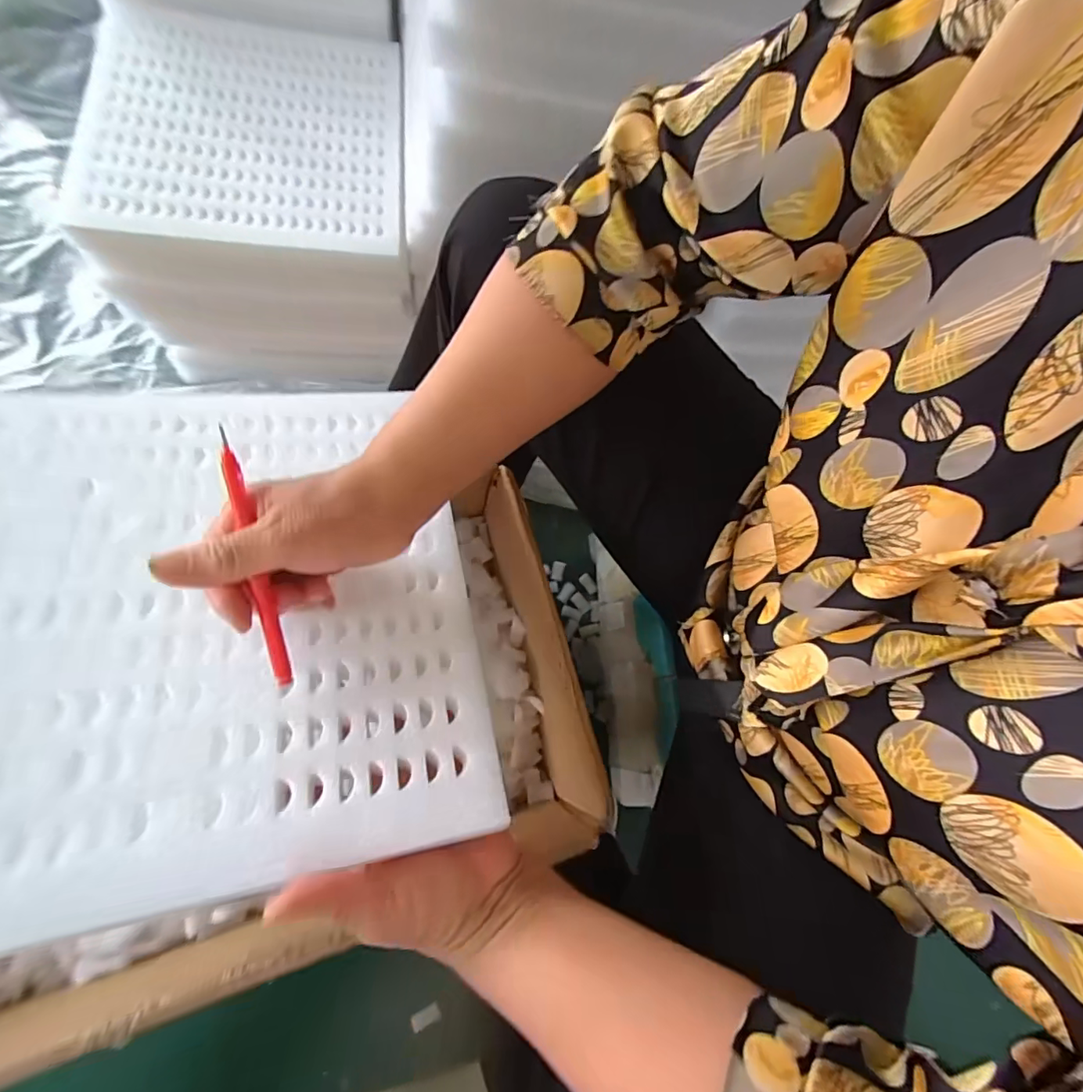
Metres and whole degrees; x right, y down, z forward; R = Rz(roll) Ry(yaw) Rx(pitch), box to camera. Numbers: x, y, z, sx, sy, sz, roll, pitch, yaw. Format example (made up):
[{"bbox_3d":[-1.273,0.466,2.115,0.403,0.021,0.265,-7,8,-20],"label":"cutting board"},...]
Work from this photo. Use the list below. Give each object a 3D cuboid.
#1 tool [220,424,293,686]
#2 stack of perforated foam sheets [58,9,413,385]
[{"bbox_3d":[-0.151,0.008,0.269,0.009,0.011,0.135,-10,99,-4],"label":"tool"},{"bbox_3d":[-0.344,-0.458,0.677,0.342,0.211,0.377,-2,75,-2],"label":"stack of perforated foam sheets"}]

